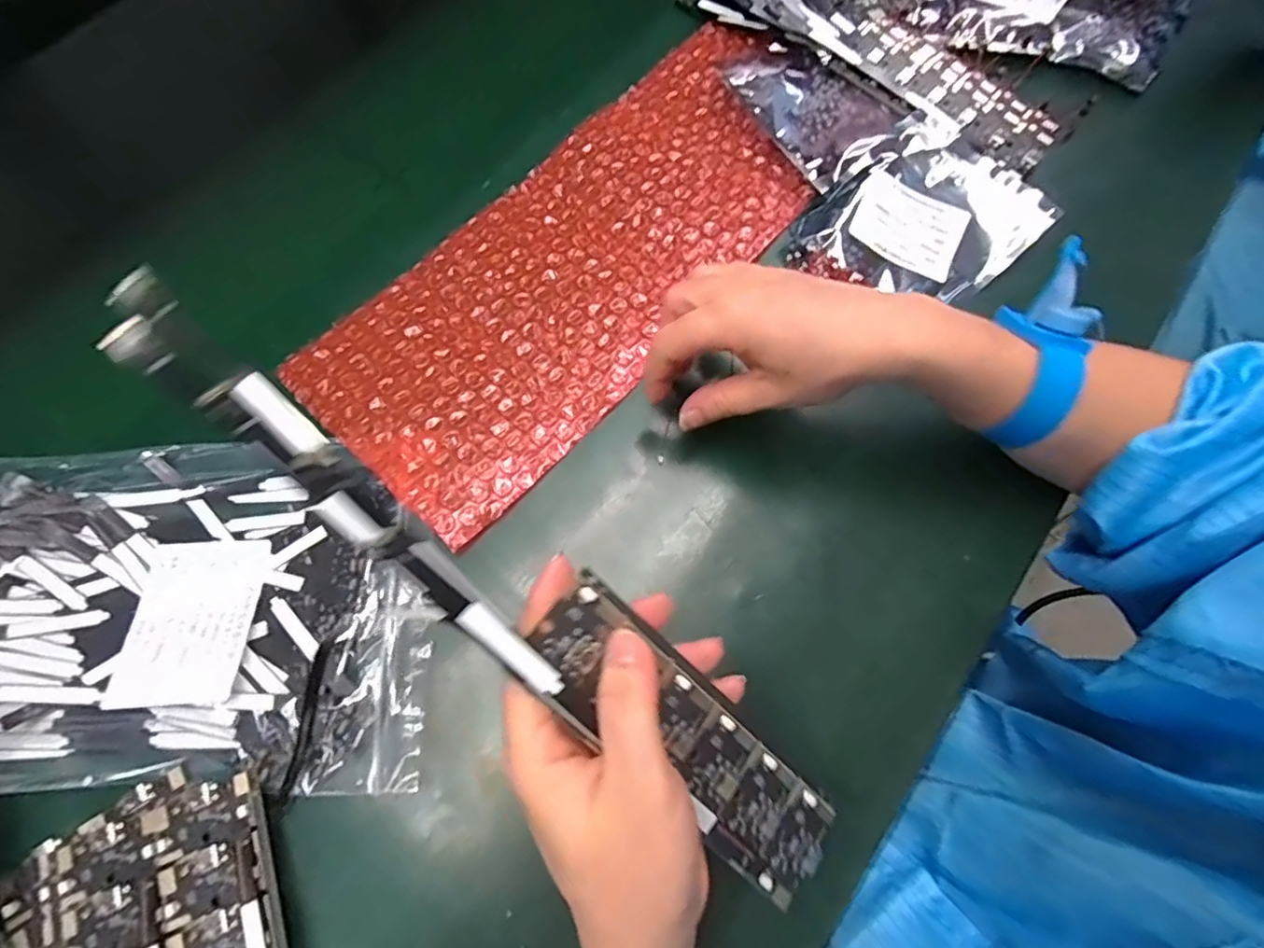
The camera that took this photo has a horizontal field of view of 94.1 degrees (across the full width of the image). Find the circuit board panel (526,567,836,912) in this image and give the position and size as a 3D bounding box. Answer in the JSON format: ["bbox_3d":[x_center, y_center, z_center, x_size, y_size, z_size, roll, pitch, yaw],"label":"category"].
[{"bbox_3d":[0.020,0.089,0.191,0.129,0.008,0.037,47,67,-13],"label":"circuit board panel"}]

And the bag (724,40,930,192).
[{"bbox_3d":[0.104,-0.222,0.352,0.075,0.008,0.104,-37,74,-13],"label":"bag"}]

